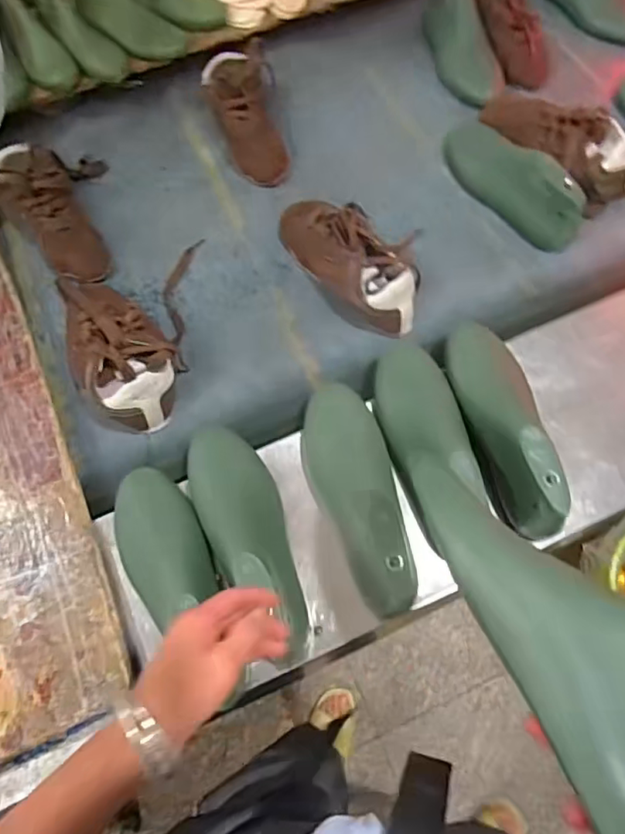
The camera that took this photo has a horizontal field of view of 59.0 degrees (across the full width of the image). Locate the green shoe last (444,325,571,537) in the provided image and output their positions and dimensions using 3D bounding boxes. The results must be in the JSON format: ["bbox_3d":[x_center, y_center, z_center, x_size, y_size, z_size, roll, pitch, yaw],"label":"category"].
[{"bbox_3d":[0.216,0.000,0.618,0.093,0.094,0.264,-6,66,1],"label":"green shoe last"}]

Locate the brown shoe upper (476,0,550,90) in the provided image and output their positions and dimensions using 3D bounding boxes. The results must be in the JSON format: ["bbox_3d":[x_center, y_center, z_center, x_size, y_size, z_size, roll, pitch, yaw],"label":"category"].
[{"bbox_3d":[0.318,-0.664,0.930,0.076,0.070,0.245,-18,67,-5],"label":"brown shoe upper"}]

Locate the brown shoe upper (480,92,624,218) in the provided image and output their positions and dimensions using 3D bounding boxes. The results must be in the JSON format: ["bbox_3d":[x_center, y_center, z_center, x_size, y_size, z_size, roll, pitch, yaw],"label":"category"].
[{"bbox_3d":[0.378,-0.418,0.832,0.114,0.088,0.259,-35,70,-12],"label":"brown shoe upper"}]

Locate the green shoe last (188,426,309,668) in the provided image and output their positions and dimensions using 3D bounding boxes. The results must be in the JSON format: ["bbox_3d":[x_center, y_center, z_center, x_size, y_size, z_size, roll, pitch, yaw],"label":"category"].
[{"bbox_3d":[-0.068,0.114,0.582,0.085,0.077,0.259,-24,64,-9],"label":"green shoe last"}]

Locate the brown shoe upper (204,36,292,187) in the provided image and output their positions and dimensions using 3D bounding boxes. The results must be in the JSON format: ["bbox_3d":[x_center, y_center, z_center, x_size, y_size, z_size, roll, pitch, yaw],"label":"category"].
[{"bbox_3d":[-0.102,-0.478,0.874,0.108,0.087,0.231,-12,81,-4],"label":"brown shoe upper"}]

